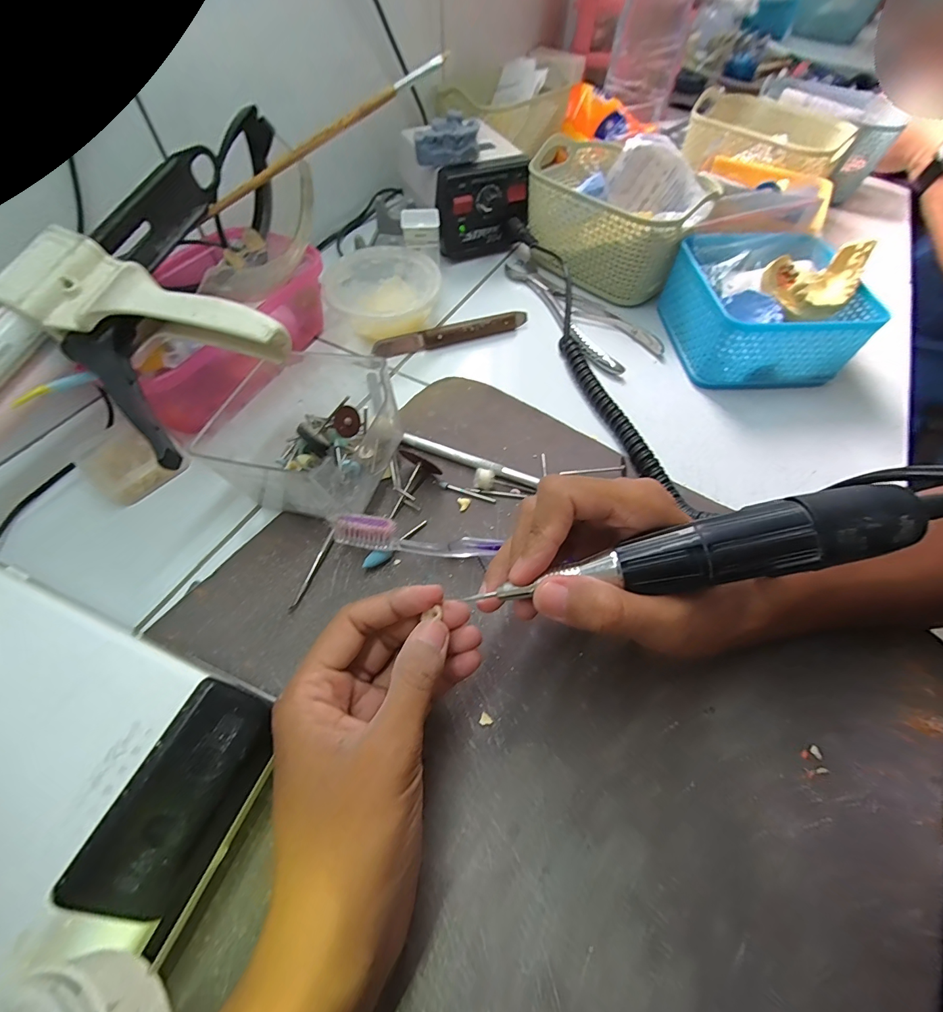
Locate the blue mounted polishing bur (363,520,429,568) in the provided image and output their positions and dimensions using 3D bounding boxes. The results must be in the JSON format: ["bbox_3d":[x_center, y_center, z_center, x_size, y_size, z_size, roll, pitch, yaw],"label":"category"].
[{"bbox_3d":[-0.048,0.025,0.273,0.049,0.010,0.008,-37,67,-22],"label":"blue mounted polishing bur"}]

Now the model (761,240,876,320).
[{"bbox_3d":[0.279,-0.188,0.344,0.061,0.039,0.058,40,65,21],"label":"model"}]

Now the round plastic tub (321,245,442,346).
[{"bbox_3d":[-0.079,-0.192,0.390,0.096,0.038,0.105,1,59,-2],"label":"round plastic tub"}]

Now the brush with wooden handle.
[{"bbox_3d":[-0.108,-0.266,0.308,0.201,0.007,0.010,-25,61,9],"label":"brush with wooden handle"}]

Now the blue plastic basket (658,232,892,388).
[{"bbox_3d":[0.250,-0.171,0.374,0.132,0.065,0.128,-2,59,-4],"label":"blue plastic basket"}]

